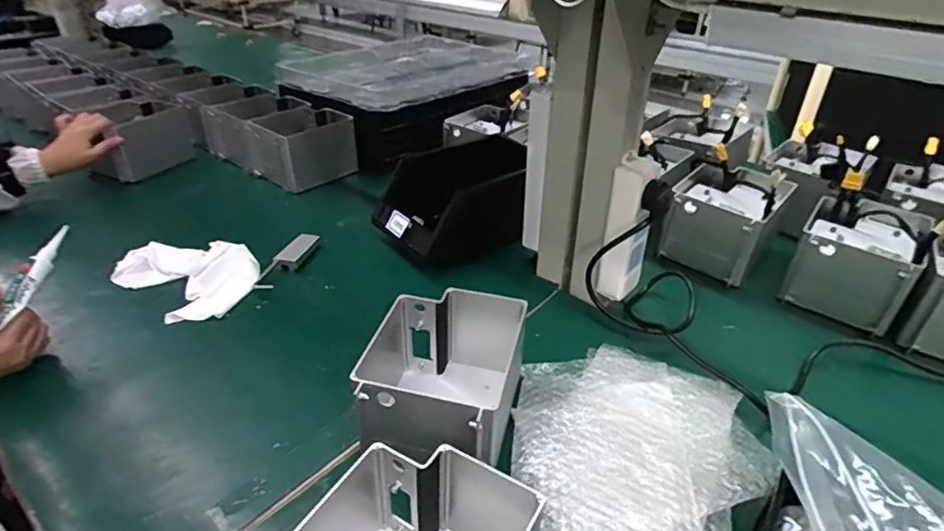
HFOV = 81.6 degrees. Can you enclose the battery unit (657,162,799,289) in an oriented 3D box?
[{"bbox_3d":[0.372,-0.071,0.802,0.135,0.104,0.171,26,41,33],"label":"battery unit"}]

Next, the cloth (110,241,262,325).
[{"bbox_3d":[-0.389,0.013,0.764,0.206,0.030,0.148,23,39,30],"label":"cloth"}]

